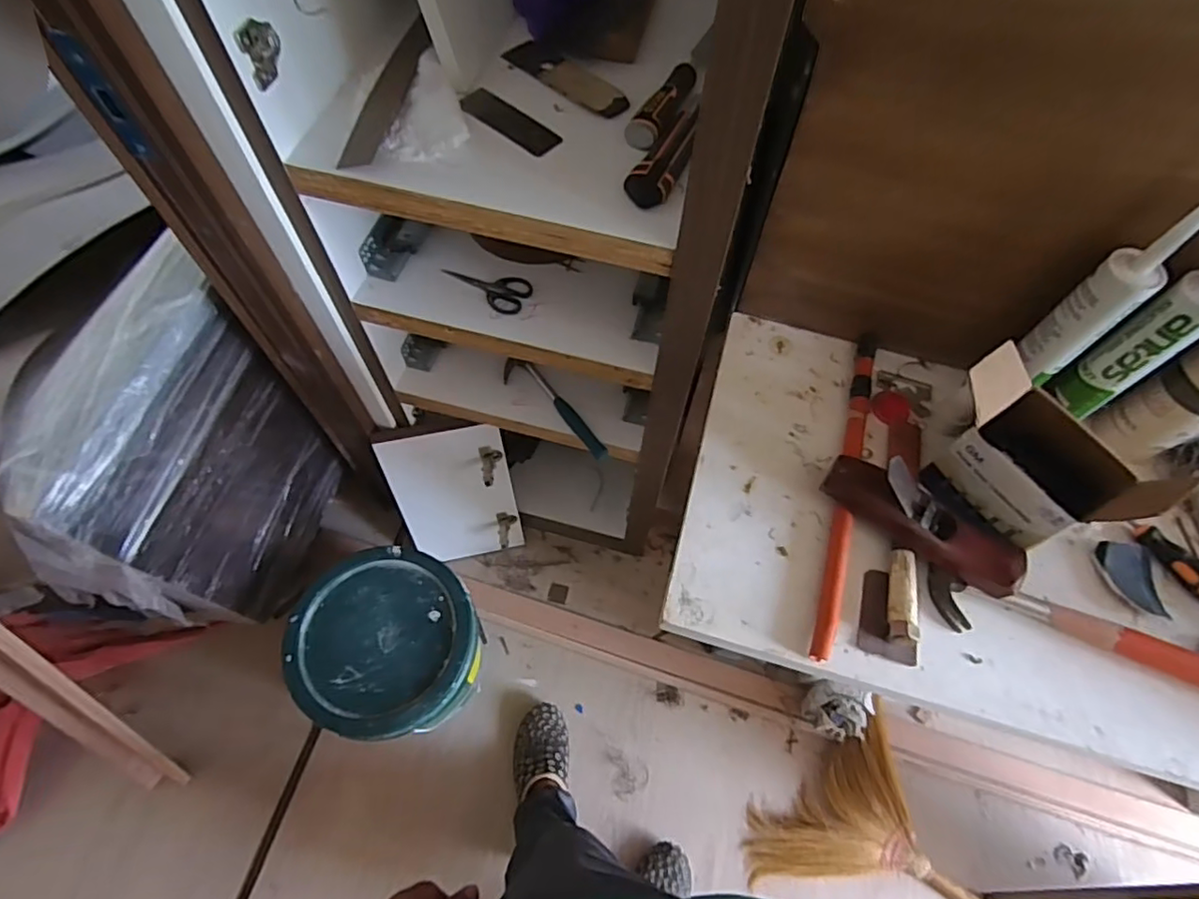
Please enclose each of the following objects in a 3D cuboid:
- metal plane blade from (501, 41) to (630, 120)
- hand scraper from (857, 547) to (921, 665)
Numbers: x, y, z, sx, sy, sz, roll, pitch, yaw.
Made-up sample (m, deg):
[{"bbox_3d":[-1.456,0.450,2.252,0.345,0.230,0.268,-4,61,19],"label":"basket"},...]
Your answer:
[{"bbox_3d":[-0.038,-0.443,0.729,0.053,0.010,0.180,-42,72,-16],"label":"metal plane blade"},{"bbox_3d":[0.281,0.146,0.589,0.051,0.027,0.105,8,62,3],"label":"hand scraper"}]

